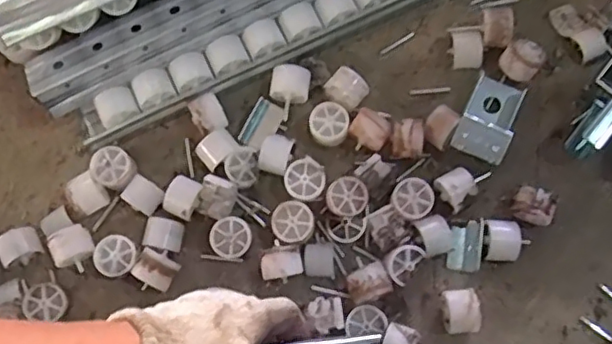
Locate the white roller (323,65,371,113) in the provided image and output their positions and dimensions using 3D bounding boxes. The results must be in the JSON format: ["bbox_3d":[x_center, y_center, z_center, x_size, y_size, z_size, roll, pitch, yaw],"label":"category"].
[{"bbox_3d":[0.036,-0.072,0.550,0.033,0.035,0.033,40,80,10],"label":"white roller"}]

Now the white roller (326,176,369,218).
[{"bbox_3d":[0.035,0.023,0.525,0.033,0.023,0.034,0,76,2],"label":"white roller"}]

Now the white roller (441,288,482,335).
[{"bbox_3d":[0.128,0.116,0.501,0.026,0.031,0.035,-5,76,1],"label":"white roller"}]

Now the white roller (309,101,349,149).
[{"bbox_3d":[0.021,-0.042,0.542,0.034,0.026,0.036,0,76,2],"label":"white roller"}]

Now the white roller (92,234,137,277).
[{"bbox_3d":[-0.162,0.073,0.522,0.036,0.025,0.034,0,76,2],"label":"white roller"}]

